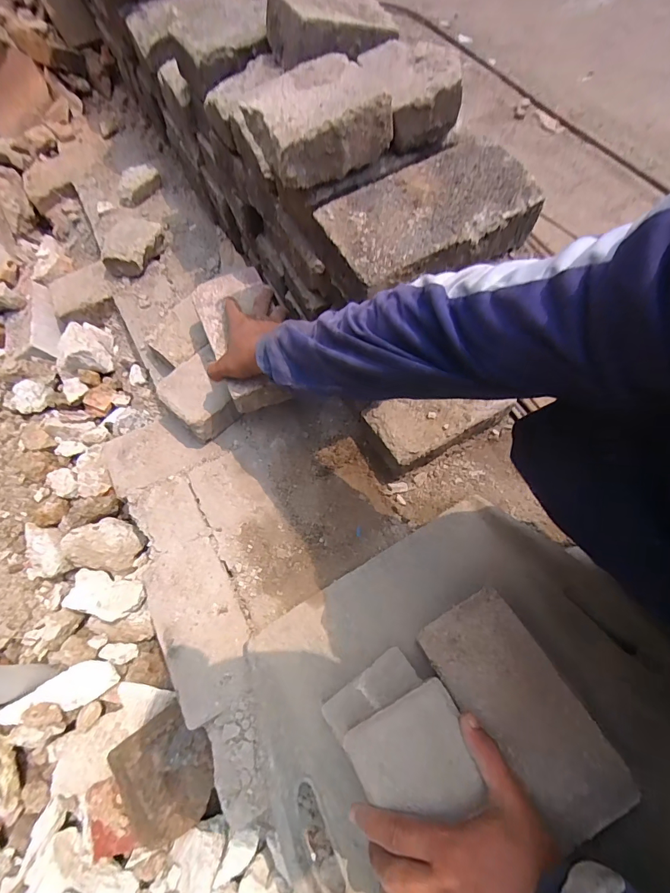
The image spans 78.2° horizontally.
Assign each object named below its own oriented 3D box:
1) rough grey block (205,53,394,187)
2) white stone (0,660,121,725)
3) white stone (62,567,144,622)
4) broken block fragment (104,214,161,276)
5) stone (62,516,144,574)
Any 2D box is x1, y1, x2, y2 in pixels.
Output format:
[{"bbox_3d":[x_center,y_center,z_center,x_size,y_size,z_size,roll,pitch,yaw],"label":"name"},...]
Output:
[{"bbox_3d":[-0.024,-0.317,0.399,0.126,0.053,0.107,-27,65,-12],"label":"rough grey block"},{"bbox_3d":[-0.395,0.353,0.594,0.144,0.026,0.056,-8,60,-32],"label":"white stone"},{"bbox_3d":[-0.353,0.235,0.647,0.135,0.032,0.063,7,62,19],"label":"white stone"},{"bbox_3d":[-0.388,-0.387,0.805,0.090,0.067,0.114,8,63,5],"label":"broken block fragment"},{"bbox_3d":[-0.370,0.156,0.665,0.108,0.054,0.079,8,63,5],"label":"stone"}]

